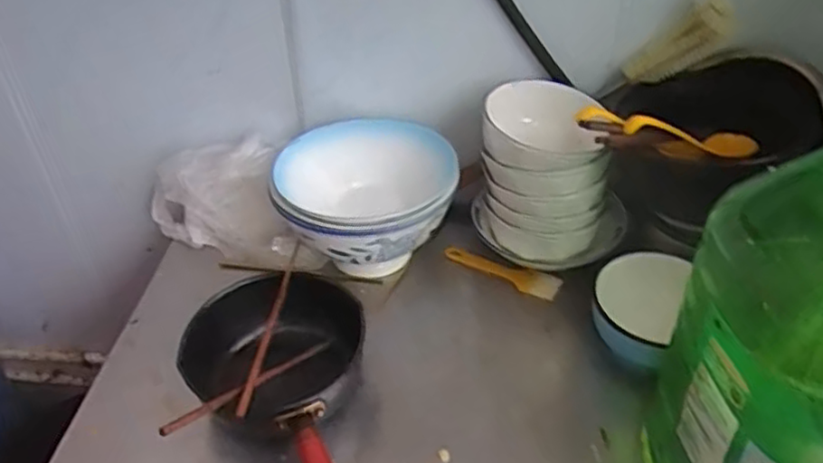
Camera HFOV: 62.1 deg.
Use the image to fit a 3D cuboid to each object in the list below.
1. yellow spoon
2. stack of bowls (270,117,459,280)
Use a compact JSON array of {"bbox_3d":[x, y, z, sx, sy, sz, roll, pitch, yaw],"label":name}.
[{"bbox_3d":[0.287,-0.111,0.761,0.259,0.028,0.040,6,35,-27],"label":"yellow spoon"},{"bbox_3d":[-0.052,-0.033,0.873,0.222,0.123,0.211,-13,41,-12],"label":"stack of bowls"}]

